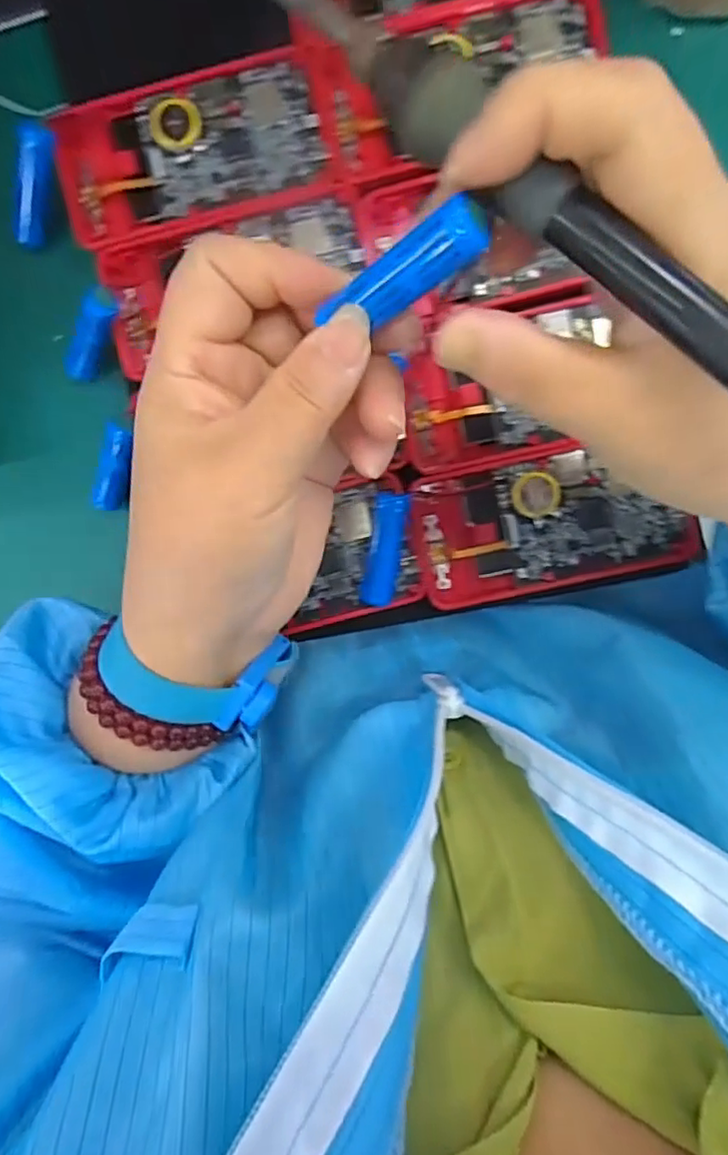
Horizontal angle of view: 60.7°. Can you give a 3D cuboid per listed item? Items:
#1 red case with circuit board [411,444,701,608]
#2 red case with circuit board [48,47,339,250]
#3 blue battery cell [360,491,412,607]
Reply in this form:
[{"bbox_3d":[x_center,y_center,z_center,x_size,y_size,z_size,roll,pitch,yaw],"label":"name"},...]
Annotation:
[{"bbox_3d":[0.085,-0.026,0.286,0.121,0.011,0.061,-11,94,5],"label":"red case with circuit board"},{"bbox_3d":[-0.078,-0.195,0.285,0.123,0.013,0.063,-12,94,5],"label":"red case with circuit board"},{"bbox_3d":[0.010,-0.013,0.287,0.015,0.011,0.051,10,96,4],"label":"blue battery cell"}]

